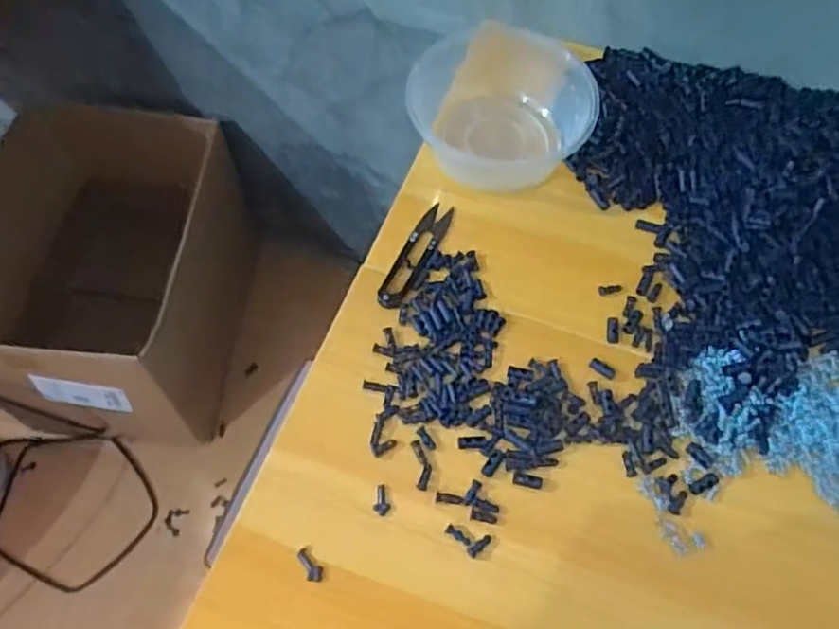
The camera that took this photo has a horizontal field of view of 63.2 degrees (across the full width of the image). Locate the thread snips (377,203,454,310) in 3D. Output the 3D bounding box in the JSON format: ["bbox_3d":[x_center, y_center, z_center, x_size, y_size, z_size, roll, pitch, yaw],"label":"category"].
[{"bbox_3d":[-0.002,-0.045,0.511,0.023,0.010,0.100,23,64,10],"label":"thread snips"}]

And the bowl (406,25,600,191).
[{"bbox_3d":[0.060,-0.170,0.537,0.128,0.053,0.132,1,62,-1],"label":"bowl"}]

